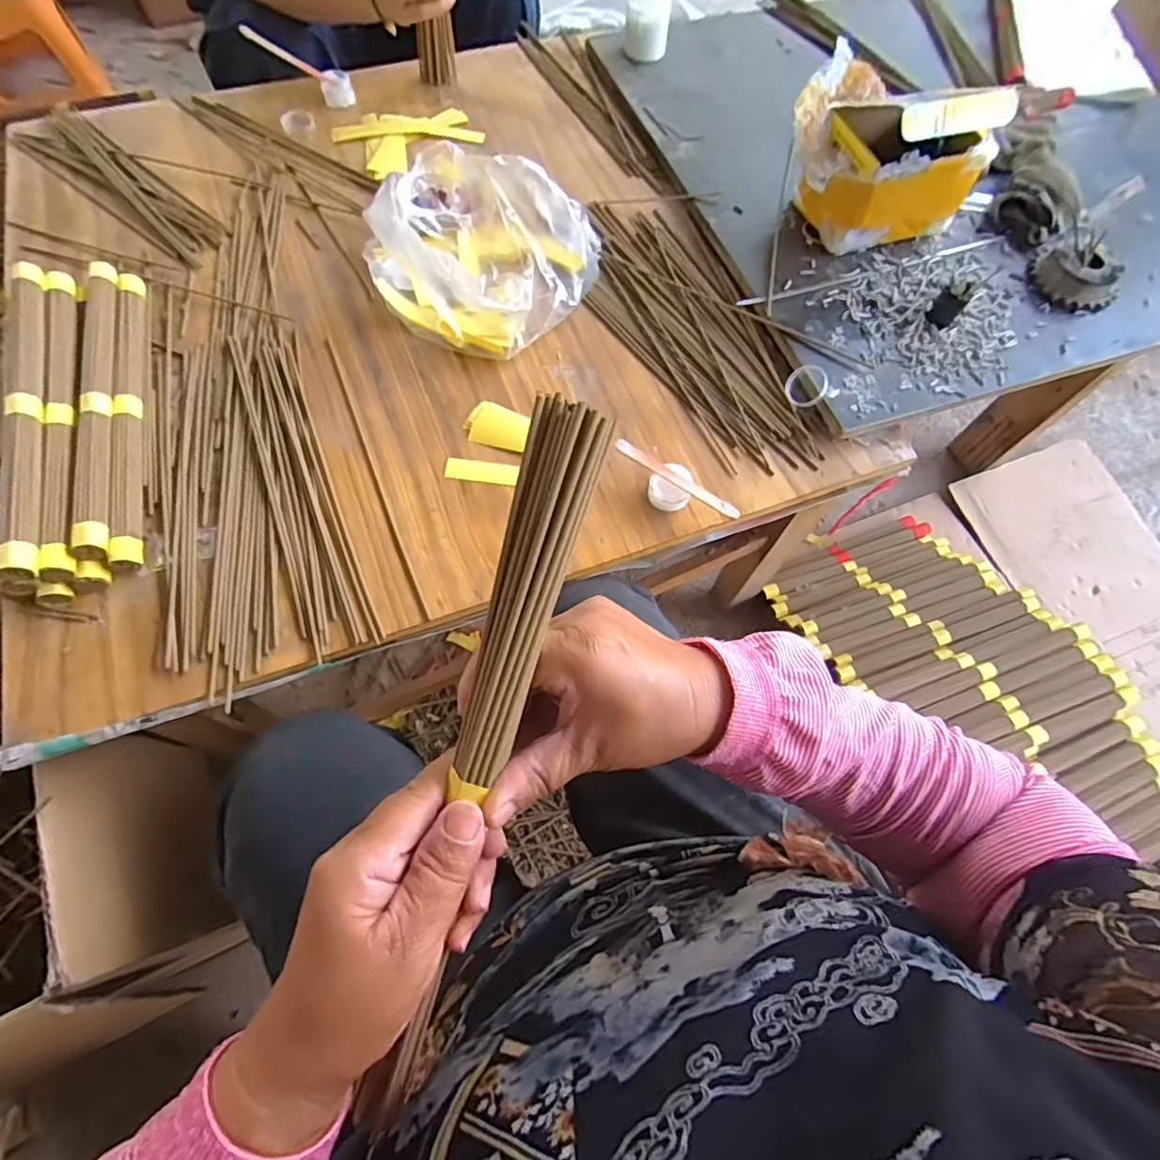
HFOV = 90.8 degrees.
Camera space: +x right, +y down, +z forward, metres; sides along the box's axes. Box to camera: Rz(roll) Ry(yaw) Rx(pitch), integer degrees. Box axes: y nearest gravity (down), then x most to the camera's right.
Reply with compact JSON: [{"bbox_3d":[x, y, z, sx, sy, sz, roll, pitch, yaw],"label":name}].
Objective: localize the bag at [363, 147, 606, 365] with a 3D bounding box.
[{"bbox_3d":[-0.099,-0.345,0.568,0.216,0.090,0.225,27,68,8],"label":"bag"}]

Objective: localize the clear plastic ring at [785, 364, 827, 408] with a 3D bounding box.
[{"bbox_3d":[0.215,-0.186,0.544,0.037,0.010,0.041,-20,71,29],"label":"clear plastic ring"}]

